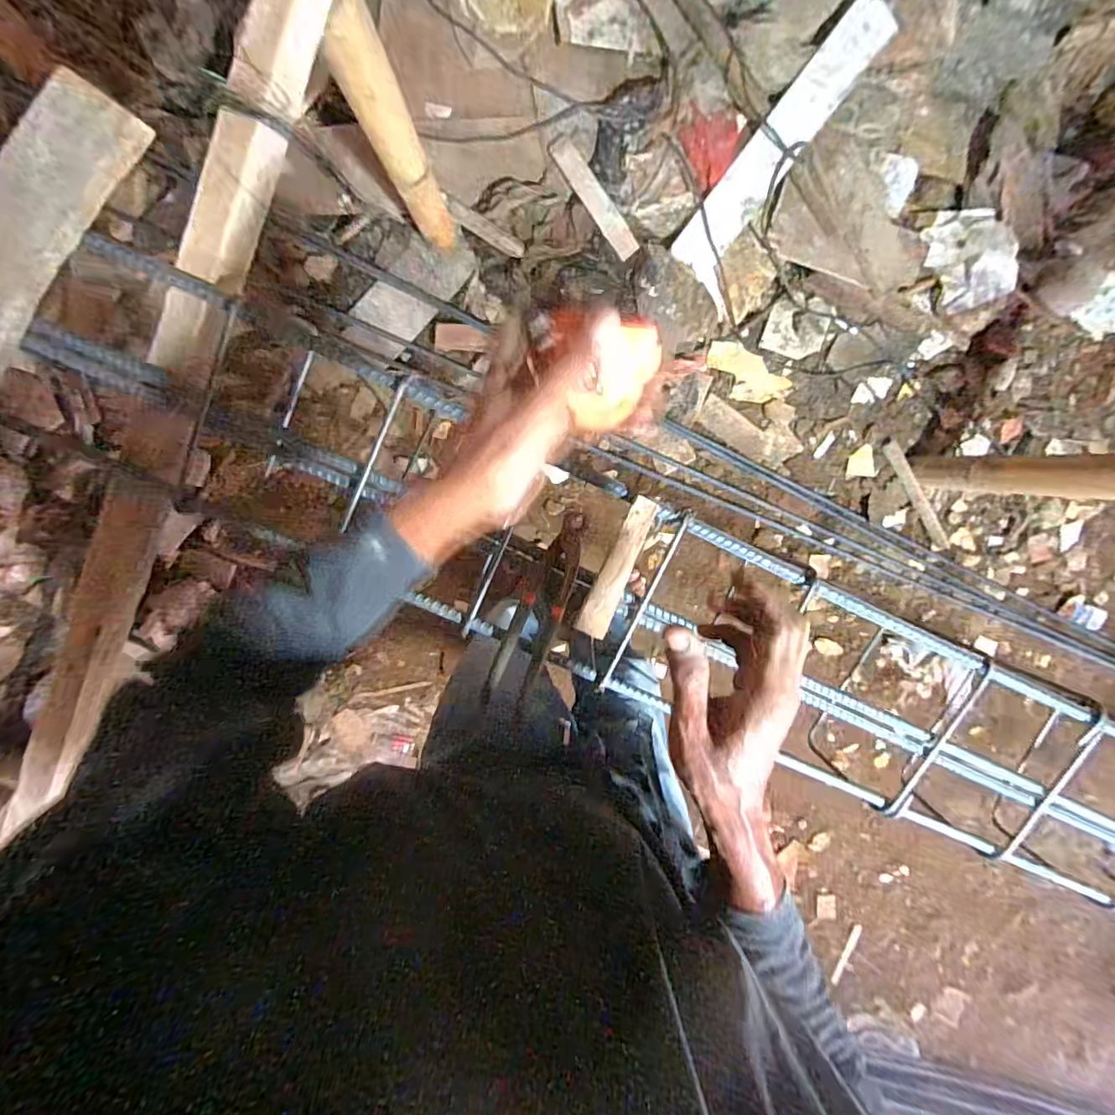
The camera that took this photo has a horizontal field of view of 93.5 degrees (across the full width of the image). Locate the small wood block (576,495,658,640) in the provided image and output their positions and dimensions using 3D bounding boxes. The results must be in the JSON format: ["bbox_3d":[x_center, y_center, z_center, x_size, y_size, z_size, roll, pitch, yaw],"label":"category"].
[{"bbox_3d":[0.061,0.011,0.515,0.030,0.008,0.143,23,101,-7],"label":"small wood block"}]

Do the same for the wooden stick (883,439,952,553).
[{"bbox_3d":[0.922,-0.158,1.345,0.035,0.017,0.317,-31,102,4],"label":"wooden stick"}]

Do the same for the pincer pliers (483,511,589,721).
[{"bbox_3d":[-0.017,0.057,0.528,0.049,0.016,0.213,22,101,-7],"label":"pincer pliers"}]

